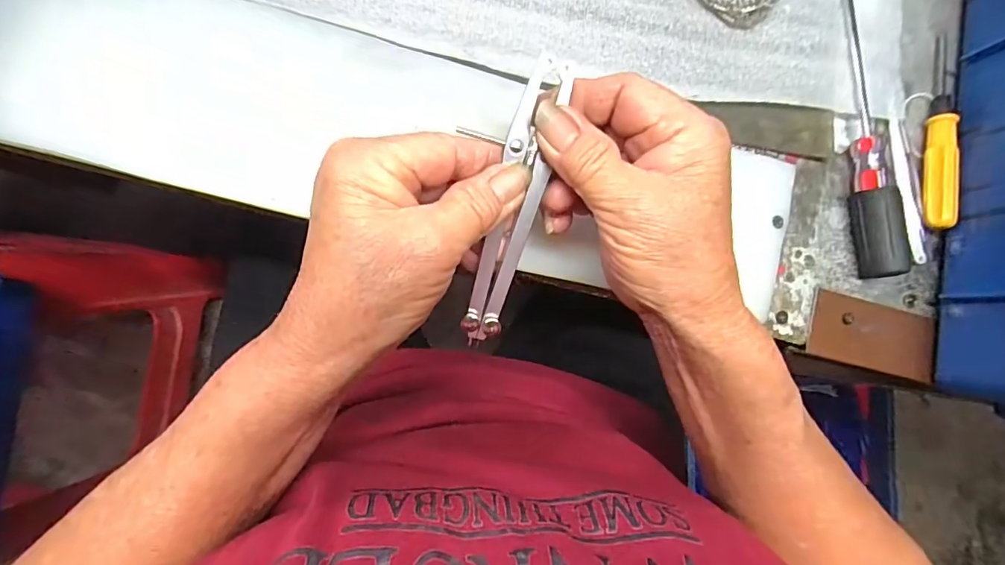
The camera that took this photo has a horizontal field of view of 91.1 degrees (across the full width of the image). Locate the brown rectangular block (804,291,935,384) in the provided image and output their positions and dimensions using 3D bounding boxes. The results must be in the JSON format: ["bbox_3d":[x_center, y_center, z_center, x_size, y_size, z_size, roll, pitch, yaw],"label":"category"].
[{"bbox_3d":[0.218,0.031,0.285,0.077,0.011,0.038,14,87,-10],"label":"brown rectangular block"}]

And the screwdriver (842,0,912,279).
[{"bbox_3d":[0.207,-0.090,0.280,0.020,0.021,0.172,-6,91,-10],"label":"screwdriver"}]

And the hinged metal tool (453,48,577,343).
[{"bbox_3d":[-0.002,-0.029,0.202,0.033,0.008,0.119,11,110,-10],"label":"hinged metal tool"}]

